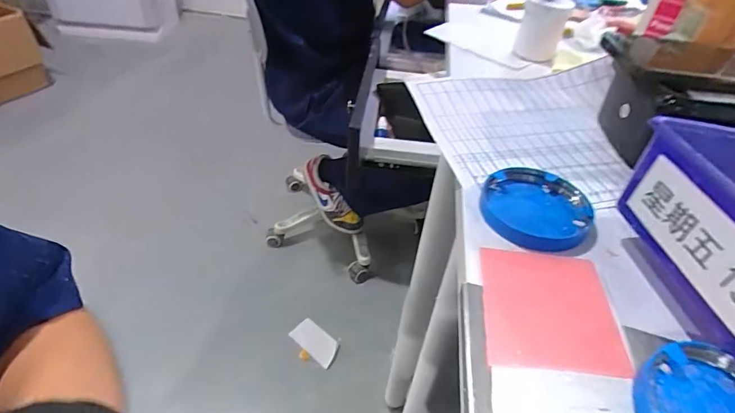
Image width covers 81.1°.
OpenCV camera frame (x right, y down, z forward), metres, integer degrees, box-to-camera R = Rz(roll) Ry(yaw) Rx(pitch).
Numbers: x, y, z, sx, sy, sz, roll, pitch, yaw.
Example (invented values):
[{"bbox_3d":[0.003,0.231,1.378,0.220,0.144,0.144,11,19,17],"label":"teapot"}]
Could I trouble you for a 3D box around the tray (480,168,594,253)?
[{"bbox_3d":[0.126,-0.003,0.320,0.076,0.021,0.080,24,44,19],"label":"tray"}]

